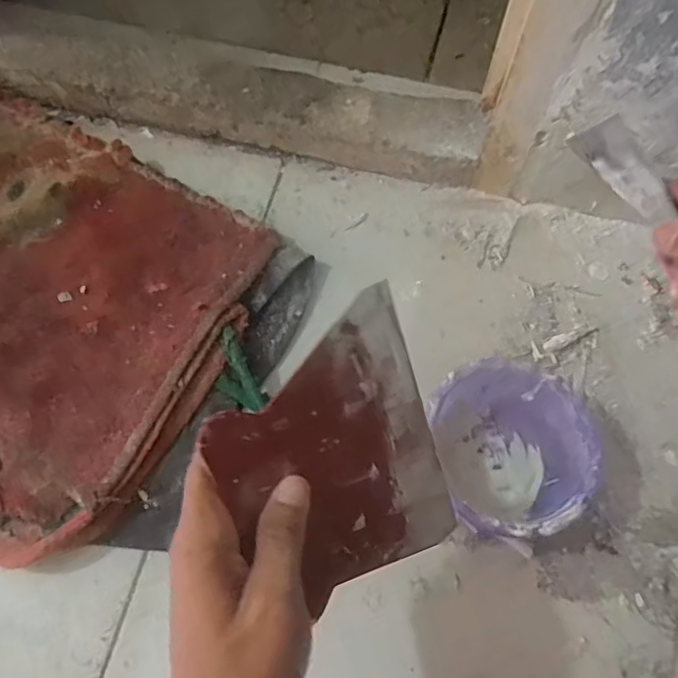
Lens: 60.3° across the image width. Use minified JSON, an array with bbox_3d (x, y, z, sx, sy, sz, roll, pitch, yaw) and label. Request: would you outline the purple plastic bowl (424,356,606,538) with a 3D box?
[{"bbox_3d":[0.138,0.082,0.452,0.123,0.067,0.128,0,70,0],"label":"purple plastic bowl"}]

